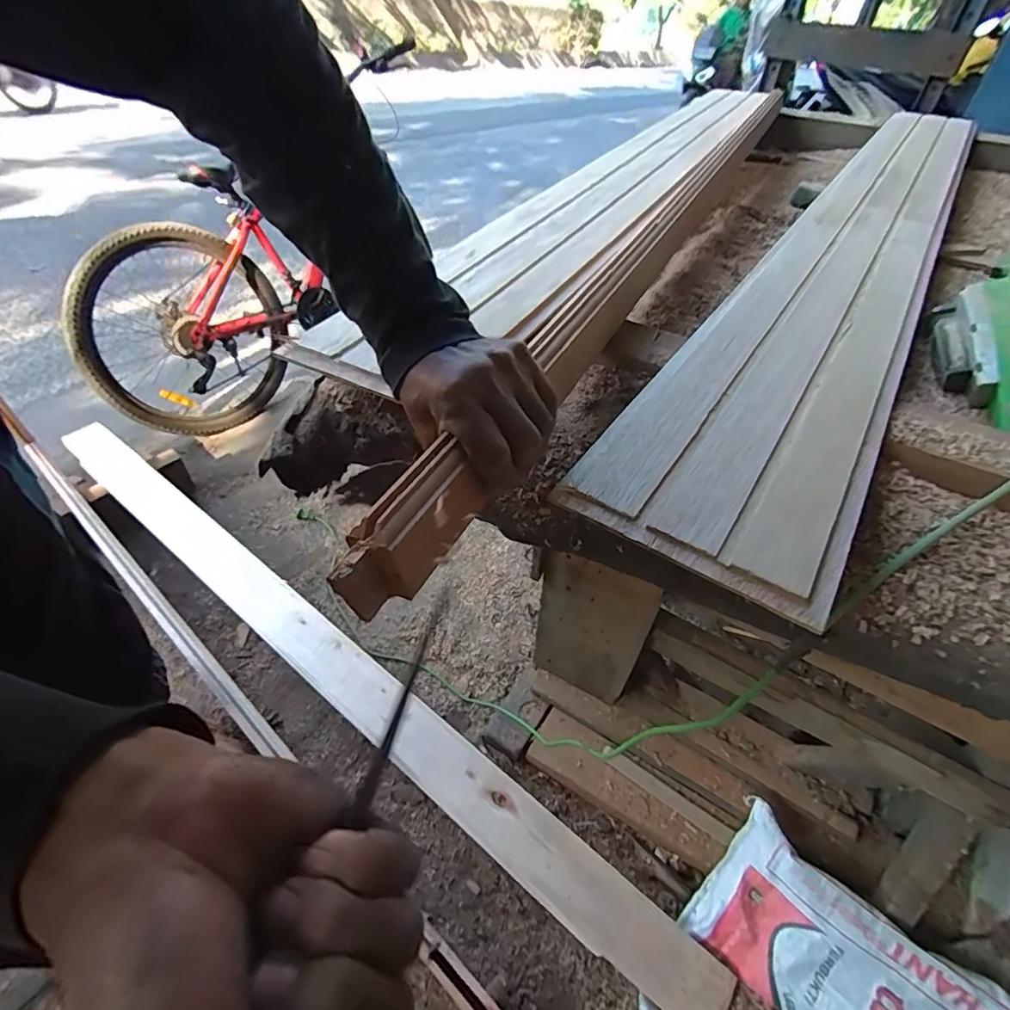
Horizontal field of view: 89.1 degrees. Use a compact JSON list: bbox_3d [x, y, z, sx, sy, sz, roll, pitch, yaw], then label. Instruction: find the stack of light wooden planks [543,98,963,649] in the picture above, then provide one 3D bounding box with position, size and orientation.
[{"bbox_3d":[0.499,-0.373,0.722,0.179,0.033,1.367,27,52,23],"label":"stack of light wooden planks"}]

